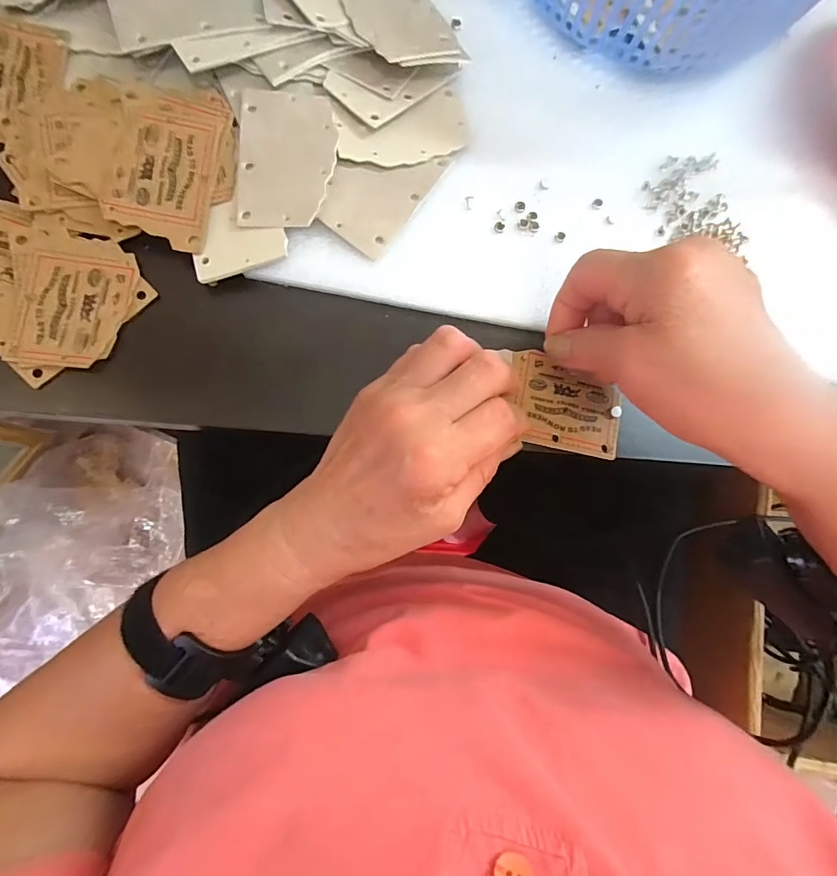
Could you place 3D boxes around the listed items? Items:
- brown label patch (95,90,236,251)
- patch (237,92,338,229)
[{"bbox_3d":[-0.142,-0.155,0.252,0.055,0.005,0.091,11,84,-11],"label":"brown label patch"},{"bbox_3d":[-0.076,-0.161,0.256,0.054,0.004,0.082,1,83,-1],"label":"patch"}]

